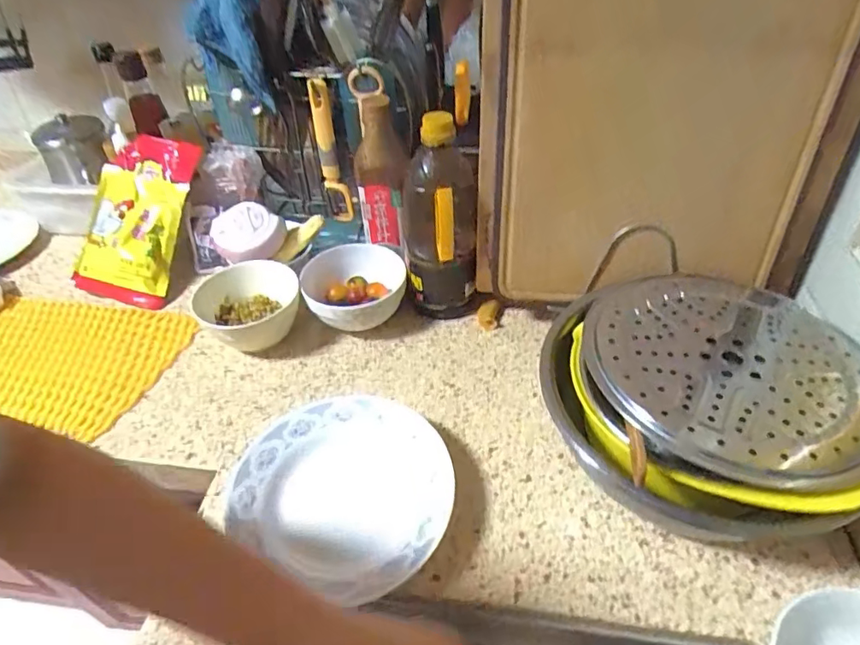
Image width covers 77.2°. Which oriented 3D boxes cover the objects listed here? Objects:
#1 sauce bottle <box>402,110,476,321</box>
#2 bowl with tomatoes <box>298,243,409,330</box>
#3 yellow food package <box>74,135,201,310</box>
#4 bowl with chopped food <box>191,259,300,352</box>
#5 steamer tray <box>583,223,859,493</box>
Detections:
[{"bbox_3d":[0.012,-0.118,0.638,0.082,0.248,0.069,-4,44,0],"label":"sauce bottle"},{"bbox_3d":[-0.094,-0.039,0.690,0.126,0.069,0.134,-2,44,2],"label":"bowl with tomatoes"},{"bbox_3d":[-0.423,-0.148,0.765,0.156,0.067,0.237,11,84,7],"label":"yellow food package"},{"bbox_3d":[-0.235,-0.029,0.690,0.120,0.066,0.132,-2,44,2],"label":"bowl with chopped food"},{"bbox_3d":[0.266,0.024,0.487,0.237,0.029,0.269,10,45,13],"label":"steamer tray"}]

